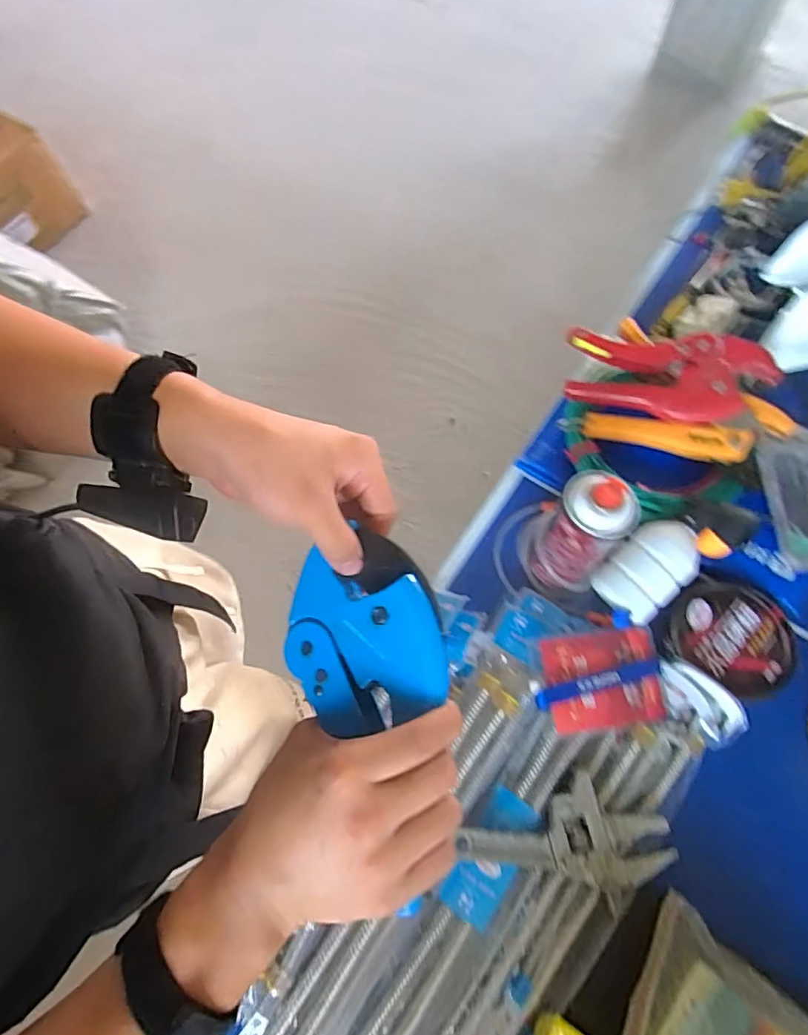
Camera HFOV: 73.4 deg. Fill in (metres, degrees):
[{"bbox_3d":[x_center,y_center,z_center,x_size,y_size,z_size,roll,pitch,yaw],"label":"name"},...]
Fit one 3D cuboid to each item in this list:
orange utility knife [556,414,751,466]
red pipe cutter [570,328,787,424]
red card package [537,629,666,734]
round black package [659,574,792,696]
[{"bbox_3d":[0.281,-0.094,0.612,0.200,0.030,0.028,12,70,8],"label":"orange utility knife"},{"bbox_3d":[0.297,-0.162,0.613,0.222,0.038,0.105,13,70,8],"label":"red pipe cutter"},{"bbox_3d":[0.192,0.158,0.531,0.123,0.033,0.088,-7,68,0],"label":"red card package"},{"bbox_3d":[0.335,0.117,0.559,0.123,0.022,0.116,-1,68,3],"label":"round black package"}]

